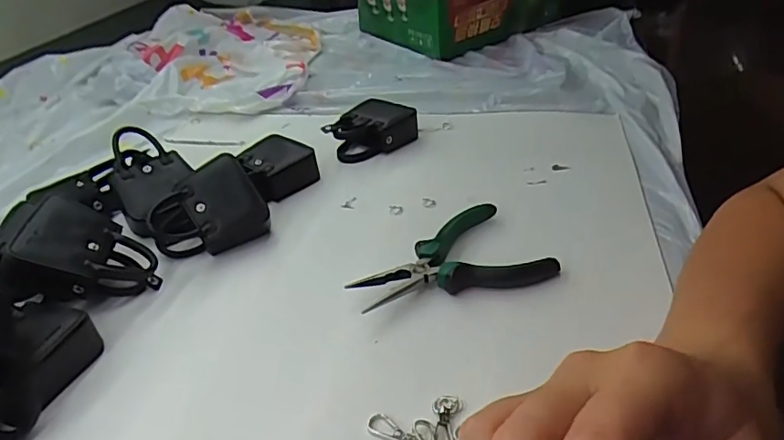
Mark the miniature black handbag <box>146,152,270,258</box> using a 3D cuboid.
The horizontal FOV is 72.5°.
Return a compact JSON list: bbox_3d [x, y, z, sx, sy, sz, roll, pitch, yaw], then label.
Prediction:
[{"bbox_3d":[-0.166,-0.004,0.477,0.099,0.047,0.077,-33,80,-17],"label":"miniature black handbag"}]

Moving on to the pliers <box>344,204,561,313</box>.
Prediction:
[{"bbox_3d":[0.046,0.039,0.420,0.146,0.025,0.092,-22,38,-21],"label":"pliers"}]

